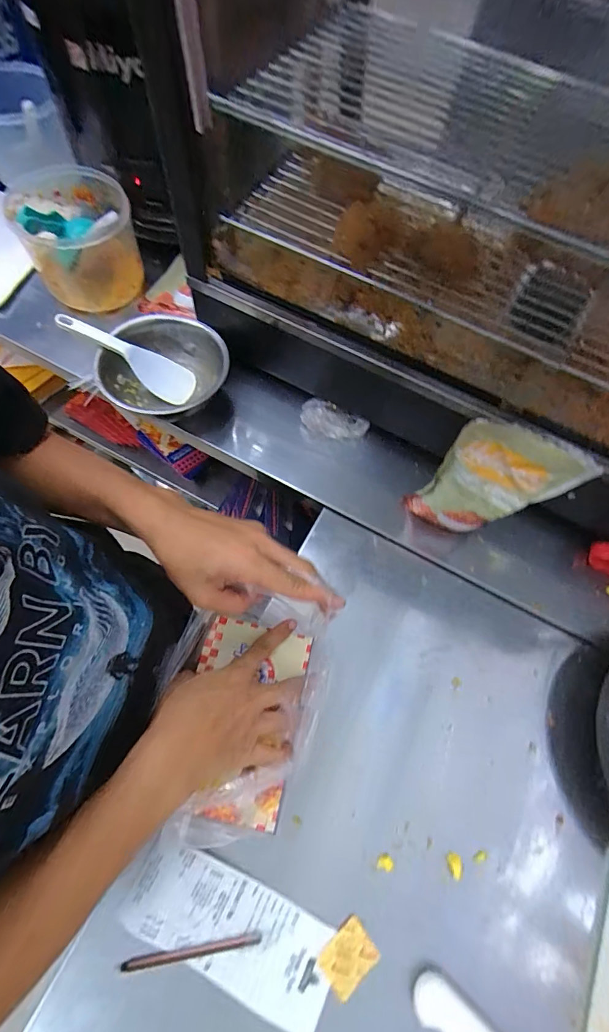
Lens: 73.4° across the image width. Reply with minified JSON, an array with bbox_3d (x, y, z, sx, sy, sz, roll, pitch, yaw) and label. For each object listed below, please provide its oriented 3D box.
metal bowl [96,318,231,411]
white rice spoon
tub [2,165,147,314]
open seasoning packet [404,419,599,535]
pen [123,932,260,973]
[{"bbox_3d":[-0.211,-0.210,0.610,0.179,0.077,0.169,1,67,-3],"label":"metal bowl"},{"bbox_3d":[-0.254,-0.227,0.593,0.189,0.033,0.057,28,60,-29],"label":"white rice spoon"},{"bbox_3d":[-0.347,-0.428,0.638,0.161,0.146,0.182,-6,67,-7],"label":"tub"},{"bbox_3d":[0.209,-0.026,0.466,0.137,0.195,0.038,20,67,5],"label":"open seasoning packet"},{"bbox_3d":[-0.103,0.400,0.375,0.122,0.011,0.010,-5,64,-4],"label":"pen"}]

